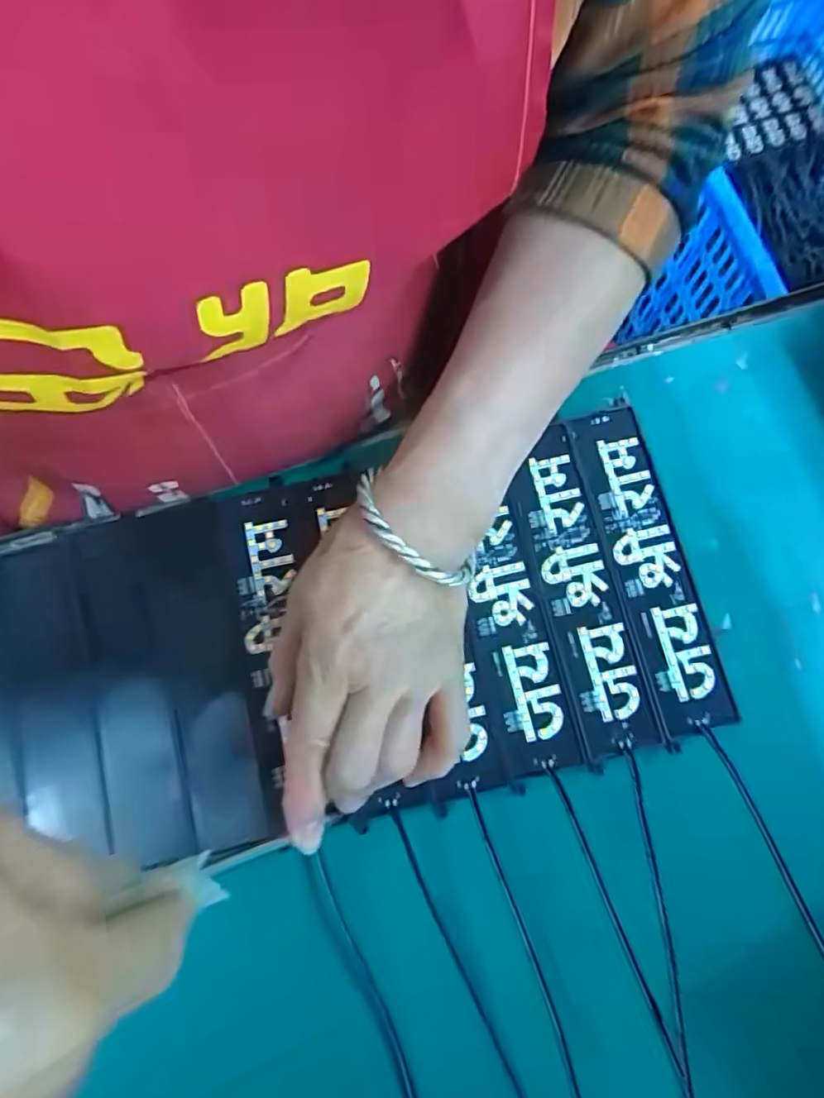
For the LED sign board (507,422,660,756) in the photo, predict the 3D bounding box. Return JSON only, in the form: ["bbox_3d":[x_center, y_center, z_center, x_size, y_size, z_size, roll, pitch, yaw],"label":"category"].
[{"bbox_3d":[0.085,0.019,0.294,0.038,0.004,0.162,-13,77,-3],"label":"LED sign board"}]

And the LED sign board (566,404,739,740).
[{"bbox_3d":[0.121,0.007,0.297,0.039,0.004,0.169,-13,77,-4],"label":"LED sign board"}]

